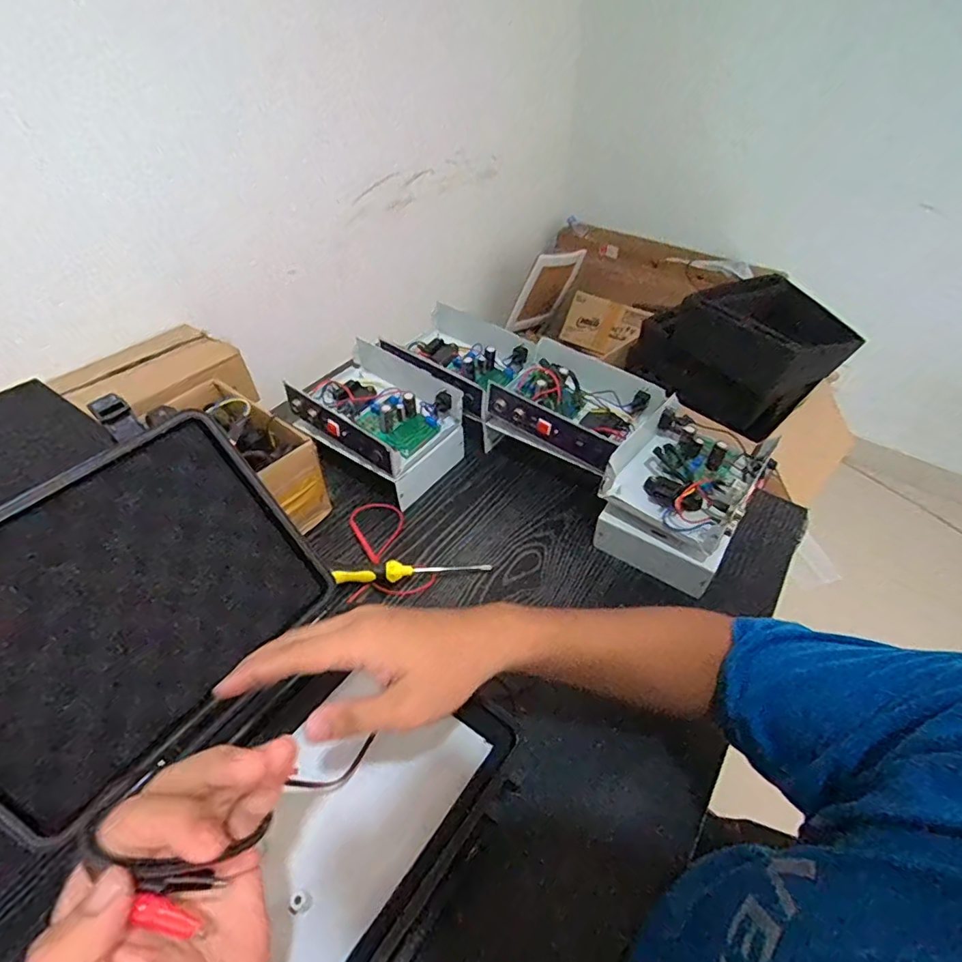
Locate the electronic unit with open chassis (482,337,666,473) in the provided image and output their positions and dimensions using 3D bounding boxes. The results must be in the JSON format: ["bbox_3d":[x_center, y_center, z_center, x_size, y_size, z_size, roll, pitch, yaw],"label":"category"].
[{"bbox_3d":[0.129,-0.112,0.758,0.210,0.064,0.159,28,51,25],"label":"electronic unit with open chassis"}]

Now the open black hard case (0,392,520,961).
[{"bbox_3d":[-0.204,0.167,0.425,0.423,0.261,0.276,25,50,22],"label":"open black hard case"}]

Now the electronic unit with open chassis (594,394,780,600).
[{"bbox_3d":[0.254,0.014,0.686,0.159,0.105,0.195,27,51,24],"label":"electronic unit with open chassis"}]

